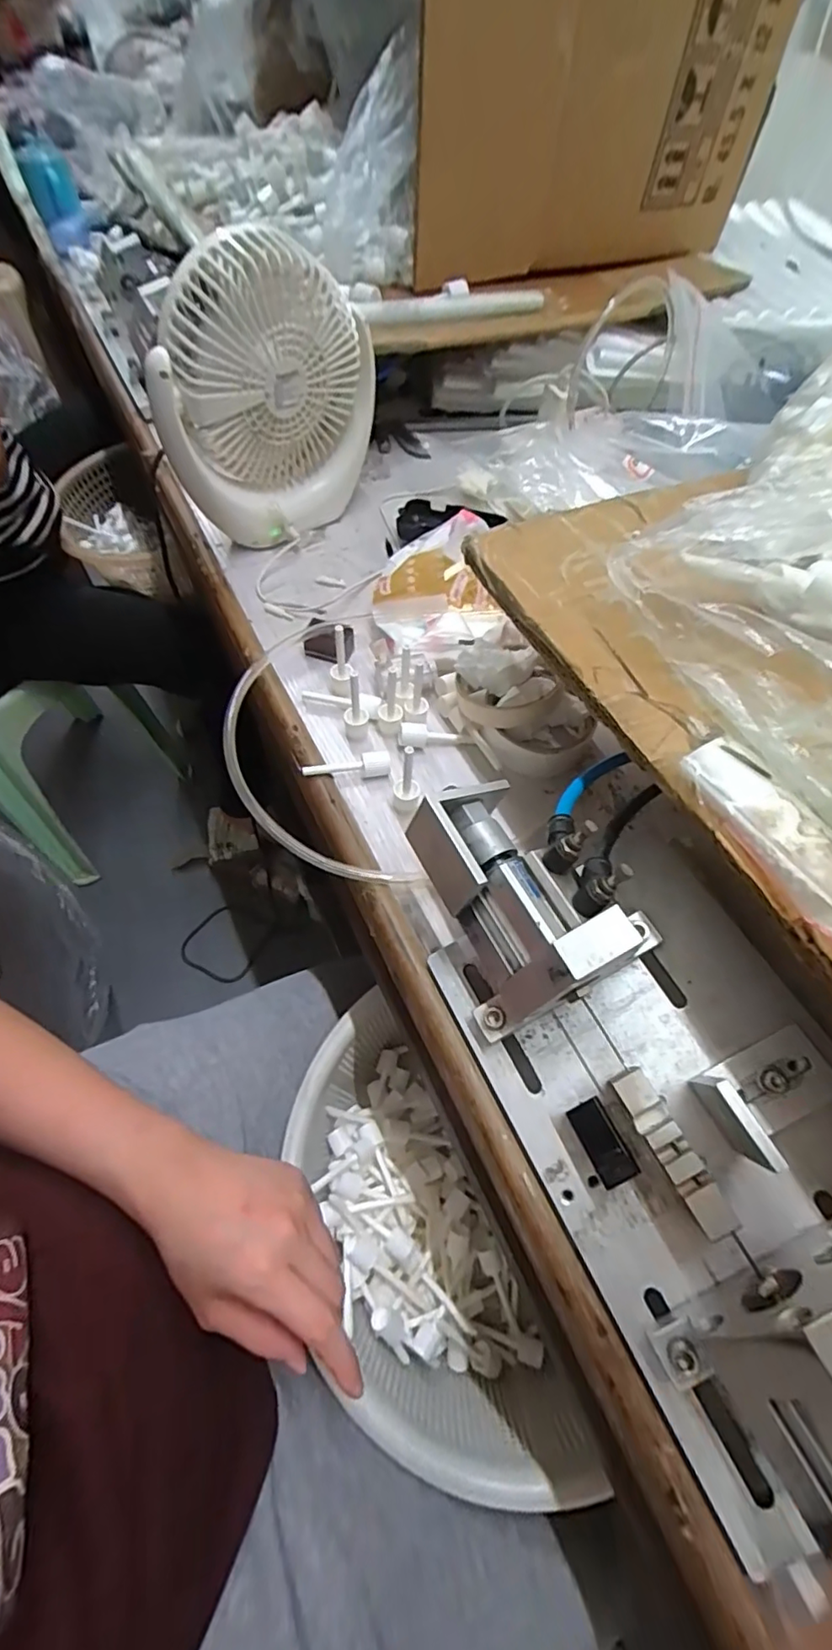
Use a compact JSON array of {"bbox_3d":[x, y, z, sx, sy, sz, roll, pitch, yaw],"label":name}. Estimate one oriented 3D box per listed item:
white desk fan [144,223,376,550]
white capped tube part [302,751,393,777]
[{"bbox_3d":[-0.130,-0.370,0.504,0.193,0.208,0.070,-37,67,-21],"label":"white desk fan"},{"bbox_3d":[-0.051,-0.043,0.427,0.065,0.020,0.014,-4,60,-5],"label":"white capped tube part"}]

